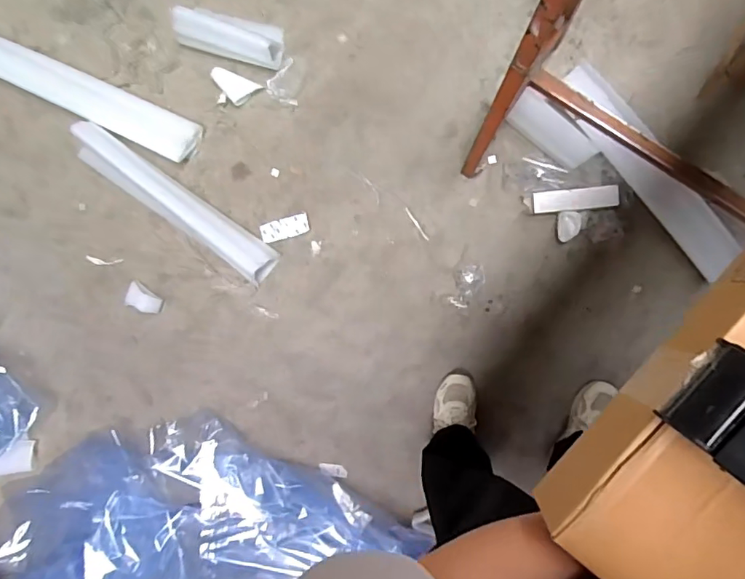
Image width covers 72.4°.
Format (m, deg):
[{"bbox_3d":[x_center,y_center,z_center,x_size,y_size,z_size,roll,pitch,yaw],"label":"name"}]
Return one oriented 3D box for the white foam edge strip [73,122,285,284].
[{"bbox_3d":[-0.497,-0.211,1.274,0.589,0.088,0.098,35,95,5],"label":"white foam edge strip"}]

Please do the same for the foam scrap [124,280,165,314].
[{"bbox_3d":[-0.587,0.022,1.287,0.097,0.070,0.067,20,93,6],"label":"foam scrap"}]

